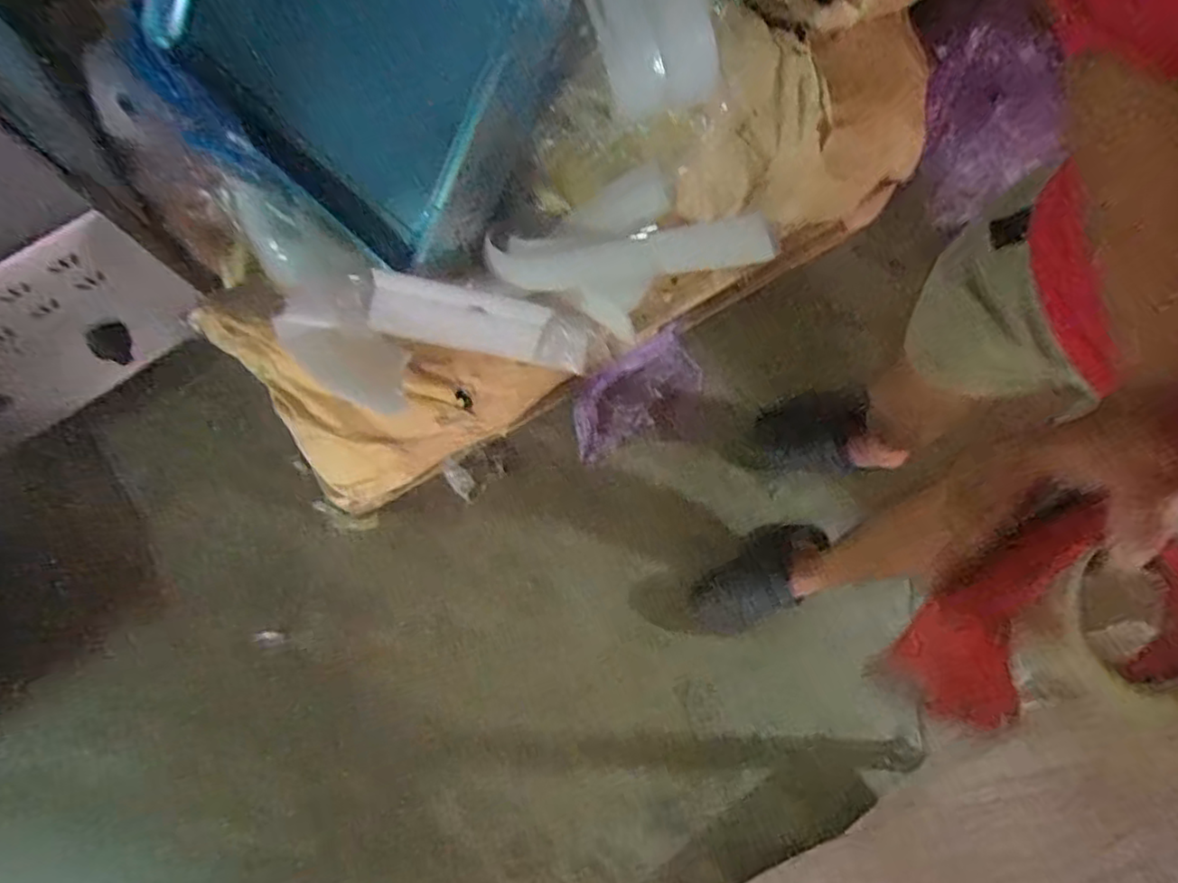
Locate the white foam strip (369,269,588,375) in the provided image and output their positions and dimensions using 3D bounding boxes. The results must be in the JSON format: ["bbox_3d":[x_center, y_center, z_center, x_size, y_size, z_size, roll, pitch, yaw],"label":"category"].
[{"bbox_3d":[-0.141,-0.159,0.897,0.290,0.099,0.019,8,41,-19],"label":"white foam strip"}]

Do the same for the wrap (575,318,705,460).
[{"bbox_3d":[0.081,-0.087,1.236,0.287,0.083,0.128,-34,79,-8],"label":"wrap"}]

